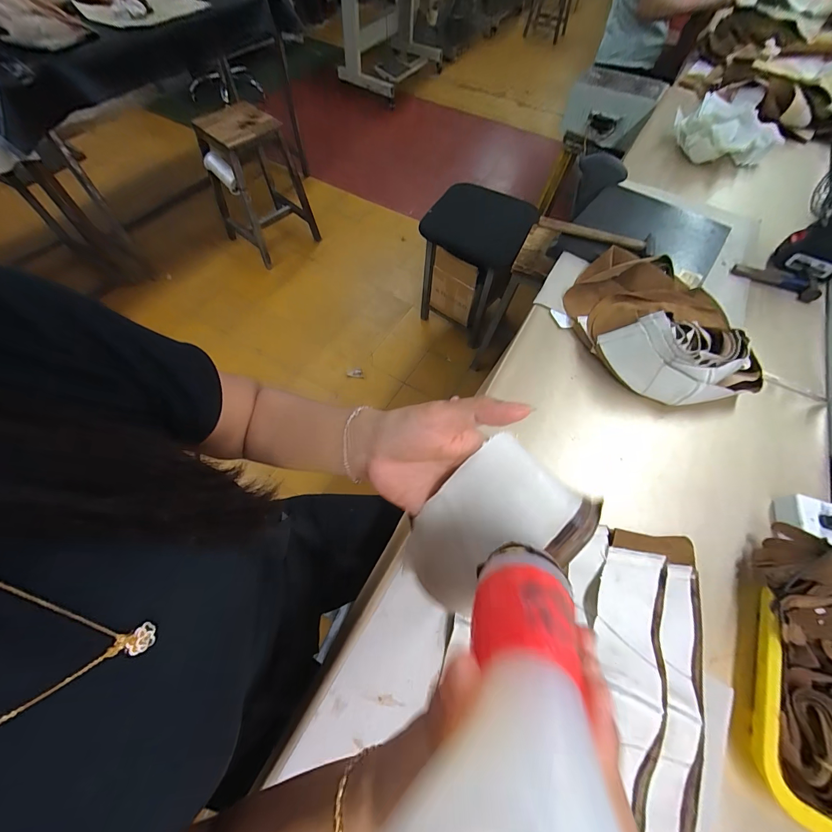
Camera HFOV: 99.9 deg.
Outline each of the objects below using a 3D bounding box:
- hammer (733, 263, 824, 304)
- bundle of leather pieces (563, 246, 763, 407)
[{"bbox_3d":[0.788,-0.309,0.767,0.161,0.020,0.093,19,62,7],"label":"hammer"},{"bbox_3d":[0.446,-0.178,0.634,0.281,0.084,0.357,-37,69,-20],"label":"bundle of leather pieces"}]

